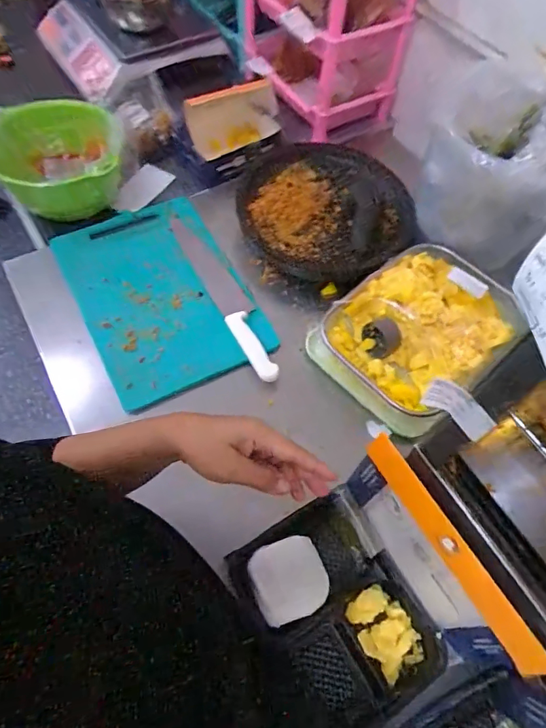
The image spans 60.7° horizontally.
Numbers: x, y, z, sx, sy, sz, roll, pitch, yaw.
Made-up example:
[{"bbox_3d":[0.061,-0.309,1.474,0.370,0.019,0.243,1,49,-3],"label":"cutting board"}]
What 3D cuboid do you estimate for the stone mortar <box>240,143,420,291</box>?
[{"bbox_3d":[0.087,-0.270,0.810,0.280,0.069,0.308,2,60,-3],"label":"stone mortar"}]

